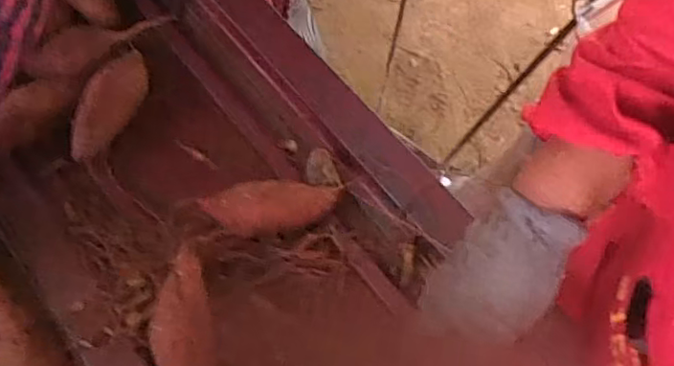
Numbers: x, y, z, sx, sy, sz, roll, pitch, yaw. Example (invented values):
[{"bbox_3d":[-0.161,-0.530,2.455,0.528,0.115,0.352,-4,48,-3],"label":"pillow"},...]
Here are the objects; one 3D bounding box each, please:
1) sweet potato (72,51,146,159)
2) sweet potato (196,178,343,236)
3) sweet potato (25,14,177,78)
[{"bbox_3d":[-0.225,-0.076,0.610,0.040,0.041,0.119,25,66,9],"label":"sweet potato"},{"bbox_3d":[-0.062,0.023,0.565,0.125,0.034,0.044,-3,65,-3],"label":"sweet potato"},{"bbox_3d":[-0.246,-0.147,0.638,0.150,0.037,0.037,-25,68,-13],"label":"sweet potato"}]

